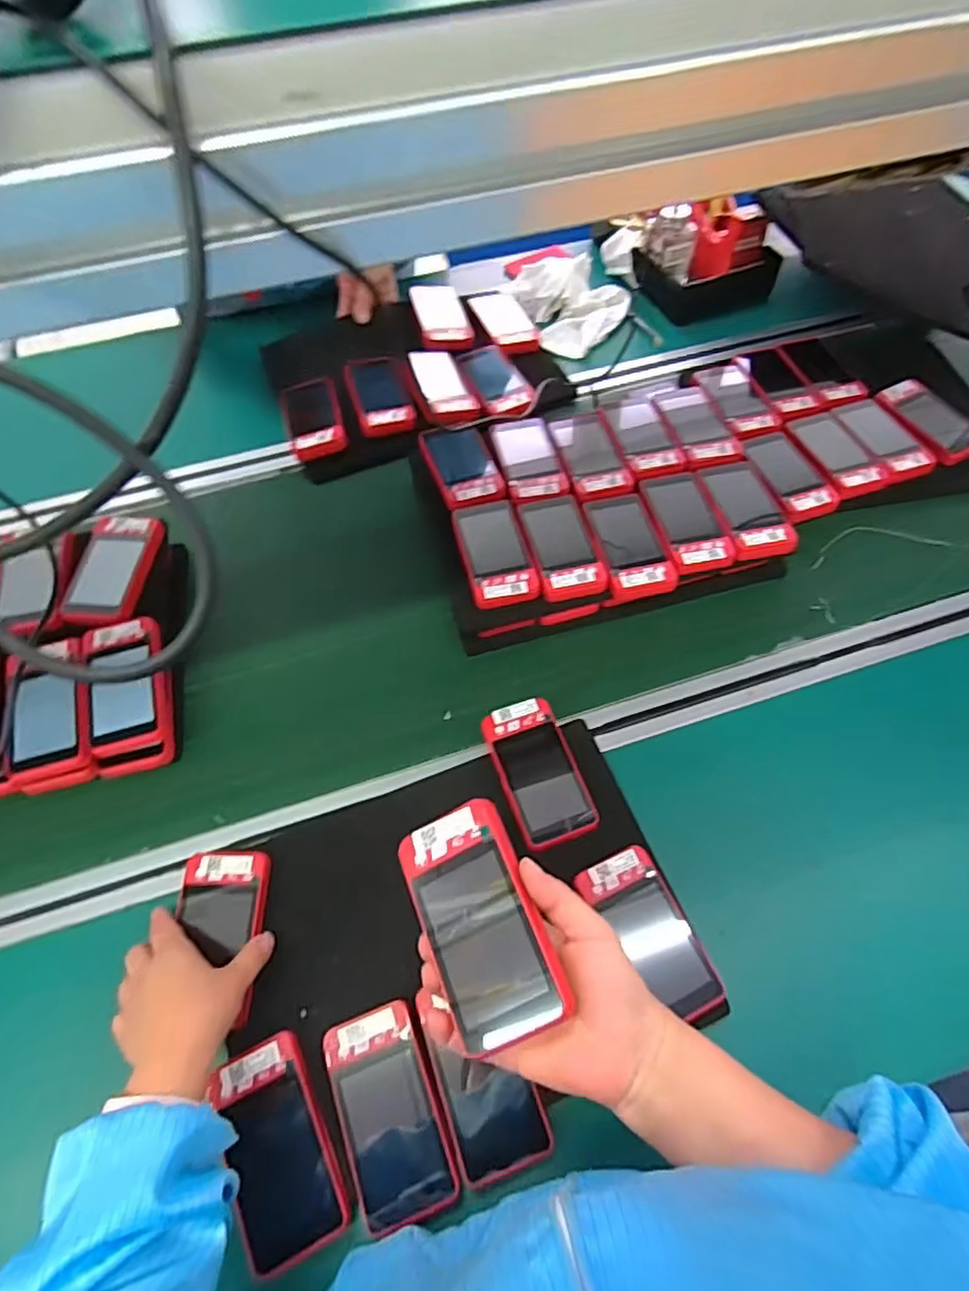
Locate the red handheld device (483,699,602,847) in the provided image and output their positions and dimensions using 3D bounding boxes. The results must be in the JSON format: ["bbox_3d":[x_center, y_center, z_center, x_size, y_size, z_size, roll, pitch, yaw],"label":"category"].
[{"bbox_3d":[0.046,0.109,0.547,0.063,0.020,0.118,-19,62,-9],"label":"red handheld device"}]

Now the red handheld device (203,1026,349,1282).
[{"bbox_3d":[-0.139,0.335,0.429,0.065,0.022,0.120,-22,62,-11],"label":"red handheld device"}]

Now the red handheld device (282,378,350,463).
[{"bbox_3d":[-0.199,-0.267,0.752,0.064,0.016,0.106,-15,61,-7],"label":"red handheld device"}]

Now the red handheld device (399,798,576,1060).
[{"bbox_3d":[-0.001,0.148,0.352,0.061,0.021,0.114,-30,62,11],"label":"red handheld device"}]

